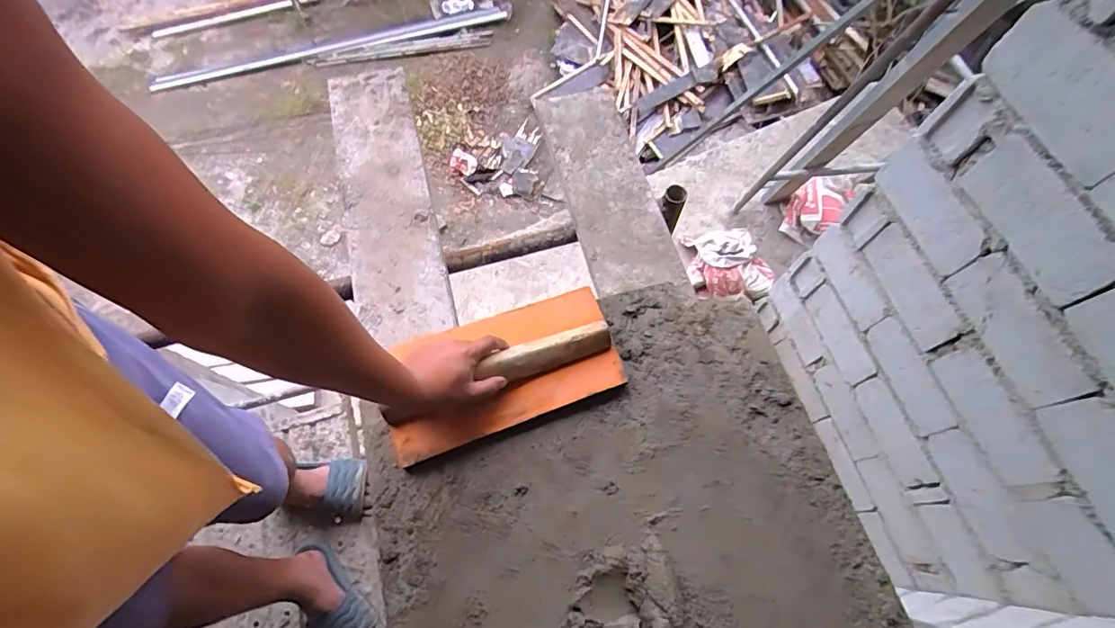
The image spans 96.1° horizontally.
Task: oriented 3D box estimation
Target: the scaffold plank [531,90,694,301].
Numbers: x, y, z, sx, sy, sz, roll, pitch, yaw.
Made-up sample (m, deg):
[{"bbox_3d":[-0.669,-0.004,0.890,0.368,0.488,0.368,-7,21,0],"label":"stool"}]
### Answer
[{"bbox_3d":[0.089,-0.225,0.904,0.157,0.039,0.476,-13,67,-7],"label":"scaffold plank"}]

